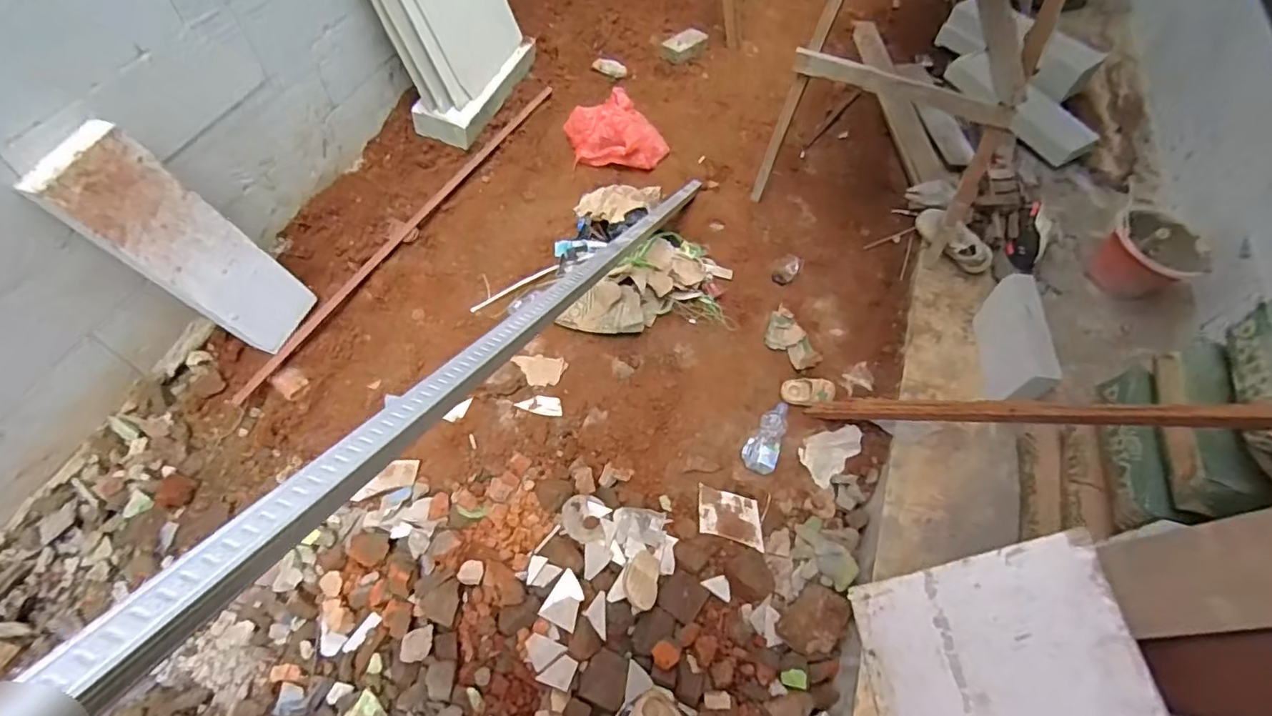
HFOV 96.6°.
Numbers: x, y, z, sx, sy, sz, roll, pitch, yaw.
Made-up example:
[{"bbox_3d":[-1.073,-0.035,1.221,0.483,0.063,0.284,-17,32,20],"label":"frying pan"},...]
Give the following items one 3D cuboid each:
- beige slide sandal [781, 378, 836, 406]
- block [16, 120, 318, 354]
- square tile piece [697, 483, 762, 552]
[{"bbox_3d":[0.491,0.093,1.610,0.154,0.022,0.090,-6,60,-7],"label":"beige slide sandal"},{"bbox_3d":[-1.029,-0.244,1.328,0.081,0.569,0.201,25,68,31],"label":"block"},{"bbox_3d":[0.242,0.403,1.441,0.175,0.011,0.123,14,59,5],"label":"square tile piece"}]

